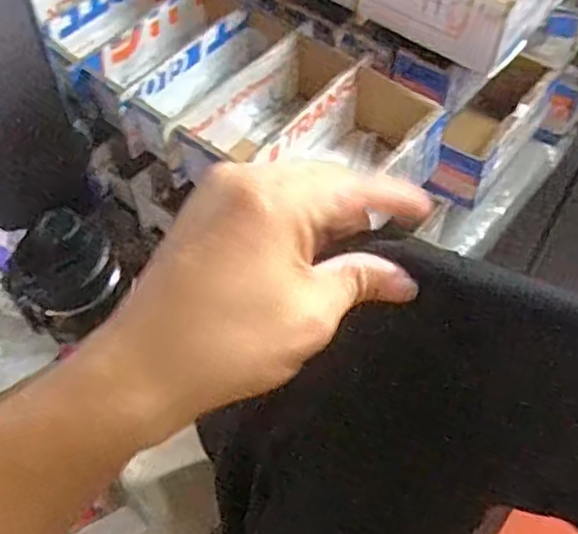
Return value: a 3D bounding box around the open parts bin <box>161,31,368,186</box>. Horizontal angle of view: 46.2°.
[{"bbox_3d":[-0.011,-0.131,0.595,0.082,0.071,0.185,34,64,22],"label":"open parts bin"}]

